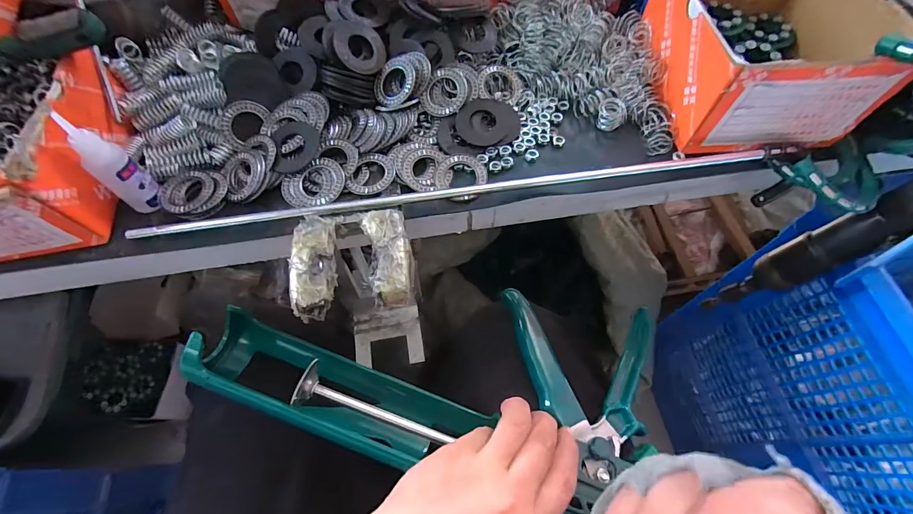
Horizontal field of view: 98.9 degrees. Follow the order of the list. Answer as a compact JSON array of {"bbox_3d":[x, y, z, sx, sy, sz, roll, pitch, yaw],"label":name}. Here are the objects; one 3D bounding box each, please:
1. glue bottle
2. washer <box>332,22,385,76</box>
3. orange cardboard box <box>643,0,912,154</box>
[{"bbox_3d":[-0.238,-0.063,0.269,0.019,0.070,0.025,32,67,16],"label":"glue bottle"},{"bbox_3d":[-0.082,-0.176,0.332,0.008,0.043,0.043,7,60,54],"label":"washer"},{"bbox_3d":[0.243,-0.173,0.317,0.141,0.073,0.155,0,62,0],"label":"orange cardboard box"}]

